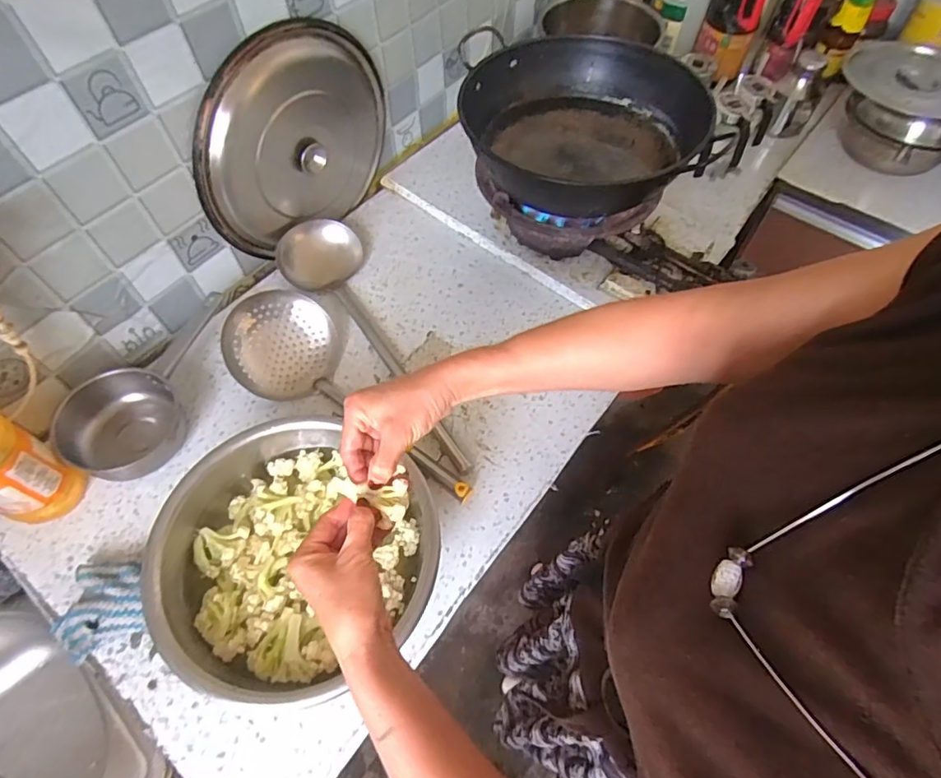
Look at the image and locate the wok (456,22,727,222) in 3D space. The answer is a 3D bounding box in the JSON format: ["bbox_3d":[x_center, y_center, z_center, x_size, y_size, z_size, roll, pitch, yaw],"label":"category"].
[{"bbox_3d":[0.173,-0.388,0.812,0.358,0.102,0.342,0,58,0],"label":"wok"}]

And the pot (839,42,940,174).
[{"bbox_3d":[0.816,-0.528,1.025,0.233,0.153,0.229,0,58,0],"label":"pot"}]

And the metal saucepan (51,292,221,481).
[{"bbox_3d":[-0.468,-0.013,0.788,0.150,0.084,0.302,1,58,0],"label":"metal saucepan"}]

